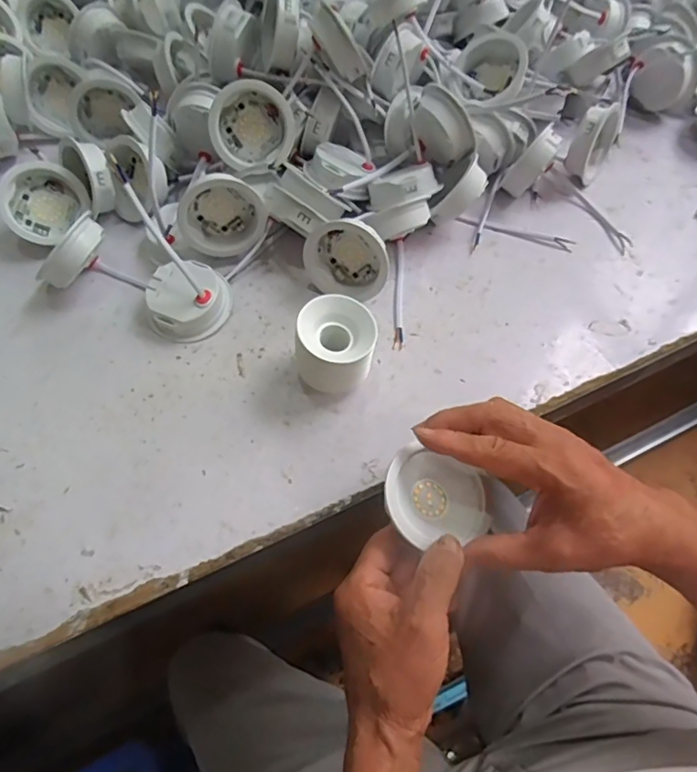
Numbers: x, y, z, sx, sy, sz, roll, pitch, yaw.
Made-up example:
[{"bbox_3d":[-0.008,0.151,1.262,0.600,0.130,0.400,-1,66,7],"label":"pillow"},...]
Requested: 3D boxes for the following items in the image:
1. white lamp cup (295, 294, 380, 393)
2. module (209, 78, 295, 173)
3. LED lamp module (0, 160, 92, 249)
[{"bbox_3d":[-0.008,-0.028,0.401,0.055,0.067,0.054,0,61,-1],"label":"white lamp cup"},{"bbox_3d":[-0.085,-0.229,0.476,0.071,0.071,0.028,-4,27,-3],"label":"module"},{"bbox_3d":[-0.276,-0.164,0.483,0.067,0.023,0.070,35,71,-22],"label":"LED lamp module"}]

